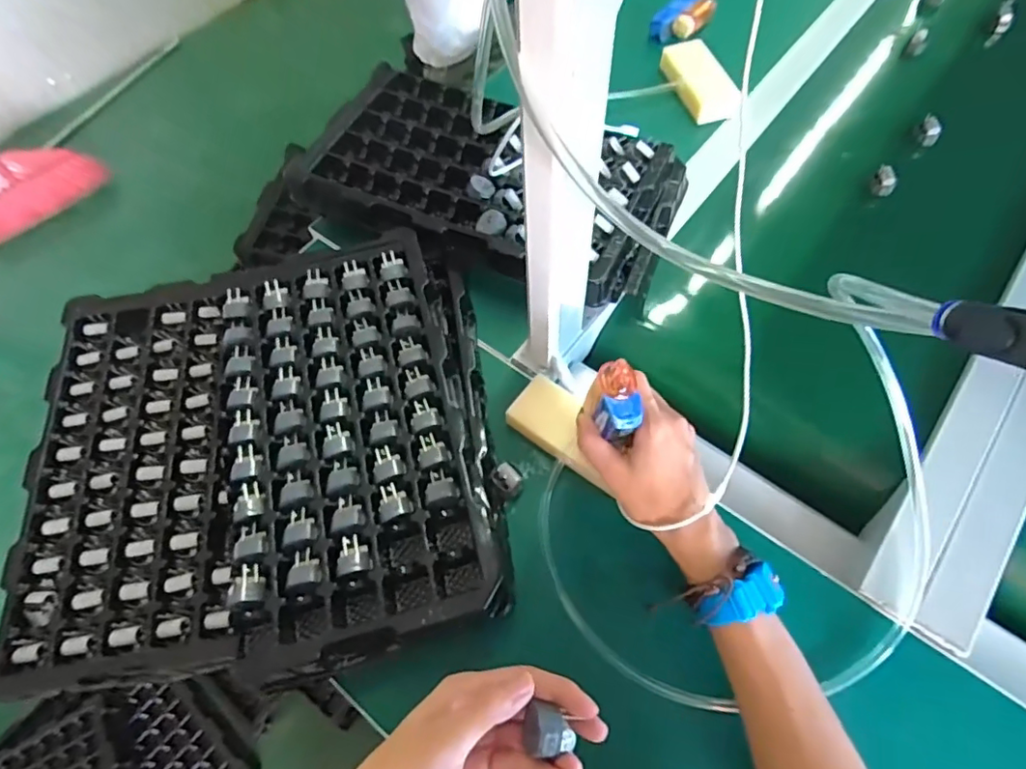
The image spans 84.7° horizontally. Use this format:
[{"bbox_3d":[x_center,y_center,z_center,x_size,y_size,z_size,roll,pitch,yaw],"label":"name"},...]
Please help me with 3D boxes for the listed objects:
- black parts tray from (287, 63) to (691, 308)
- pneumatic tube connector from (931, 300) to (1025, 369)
[{"bbox_3d":[-0.023,-0.213,0.591,0.370,0.062,0.212,22,66,13],"label":"black parts tray"},{"bbox_3d":[0.153,-0.015,0.173,0.012,0.015,0.048,-24,26,-9],"label":"pneumatic tube connector"}]

